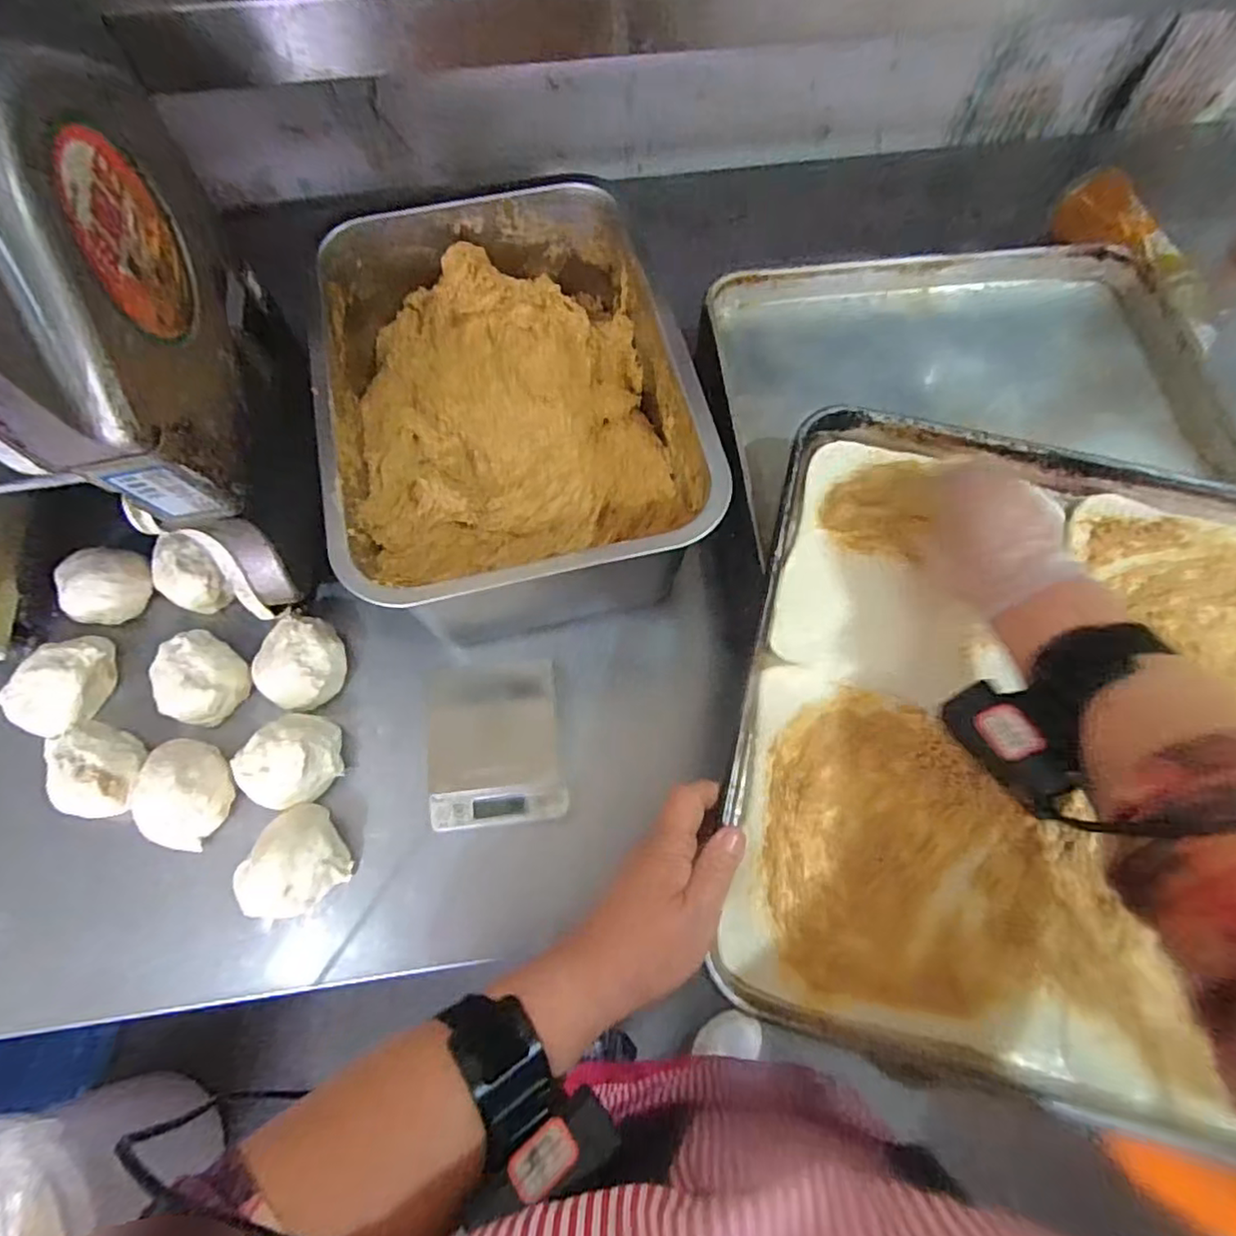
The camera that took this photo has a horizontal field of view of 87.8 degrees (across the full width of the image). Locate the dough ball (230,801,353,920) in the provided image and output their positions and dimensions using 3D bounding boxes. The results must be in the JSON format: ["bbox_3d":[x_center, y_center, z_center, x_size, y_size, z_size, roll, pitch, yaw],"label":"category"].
[{"bbox_3d":[-0.236,0.178,0.462,0.072,0.046,0.063,-39,74,-14],"label":"dough ball"}]

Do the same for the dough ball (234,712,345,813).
[{"bbox_3d":[-0.248,0.110,0.487,0.074,0.044,0.063,-28,71,-11],"label":"dough ball"}]

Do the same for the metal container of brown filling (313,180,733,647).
[{"bbox_3d":[-0.085,-0.166,0.521,0.261,0.131,0.355,-13,69,-5],"label":"metal container of brown filling"}]

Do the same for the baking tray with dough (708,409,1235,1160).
[{"bbox_3d":[0.386,0.094,0.399,0.611,0.027,0.400,12,71,4],"label":"baking tray with dough"}]

